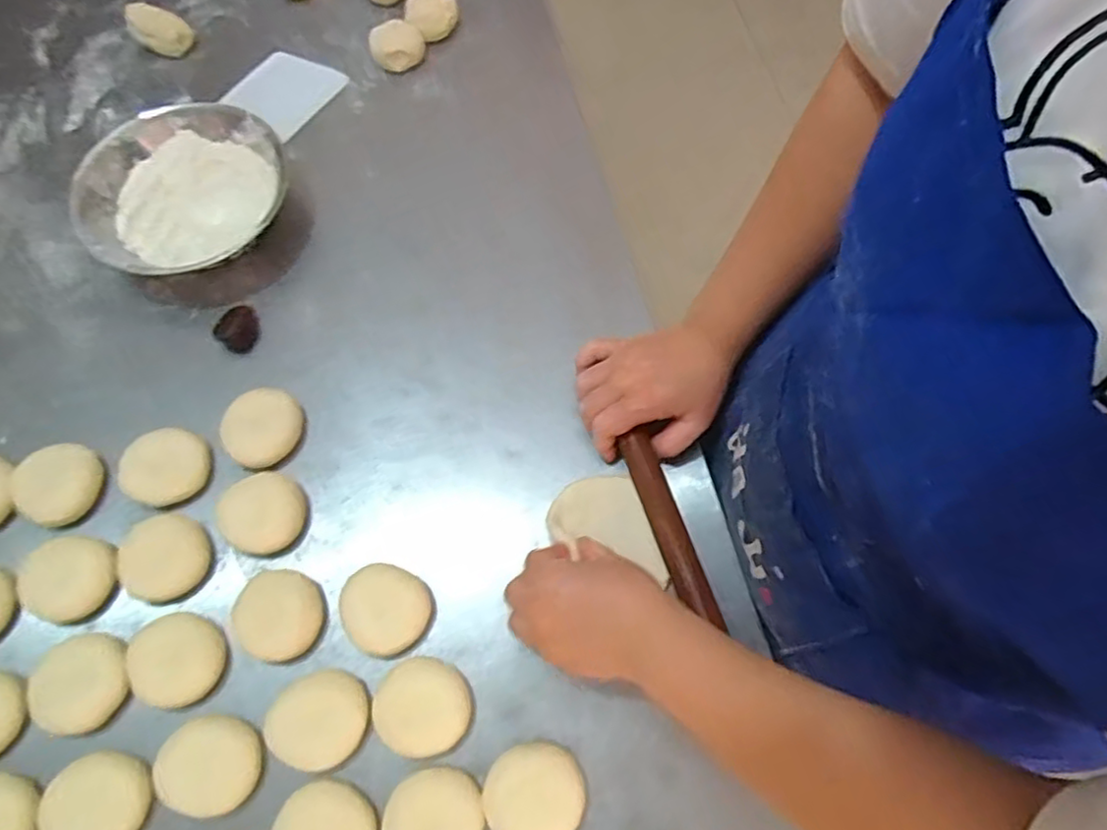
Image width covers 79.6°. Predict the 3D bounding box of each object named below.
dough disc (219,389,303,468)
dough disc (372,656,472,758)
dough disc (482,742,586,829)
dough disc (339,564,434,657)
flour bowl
[{"bbox_3d":[-0.245,0.010,0.560,0.060,0.028,0.065,0,67,0],"label":"dough disc"},{"bbox_3d":[-0.096,0.210,0.481,0.067,0.007,0.065,0,67,0],"label":"dough disc"},{"bbox_3d":[-0.013,0.265,0.464,0.067,0.022,0.063,0,67,0],"label":"dough disc"},{"bbox_3d":[-0.128,0.147,0.504,0.065,0.021,0.062,0,67,0],"label":"dough disc"},{"bbox_3d":[-0.346,-0.209,0.634,0.181,0.052,0.179,0,67,0],"label":"flour bowl"}]

